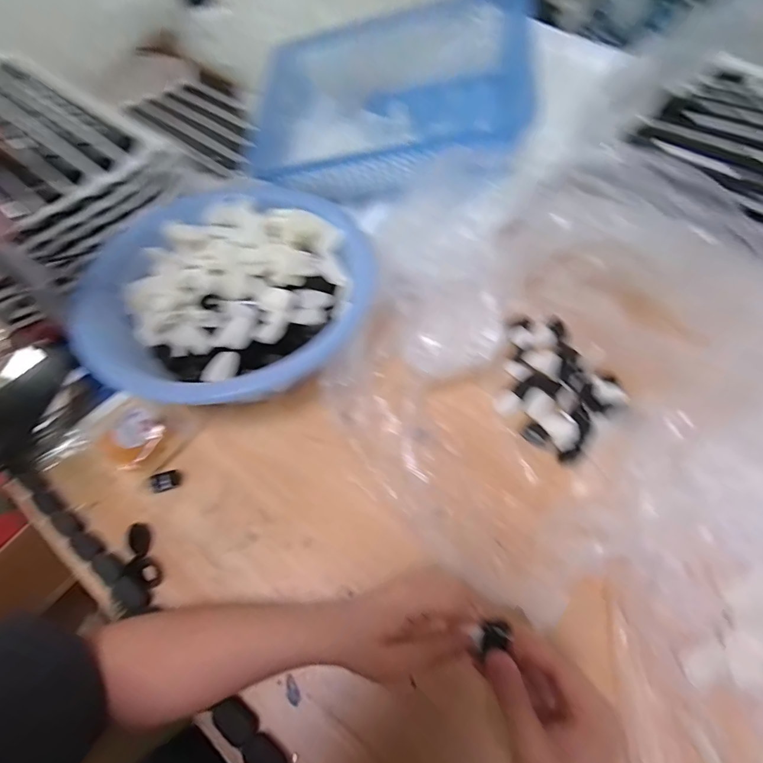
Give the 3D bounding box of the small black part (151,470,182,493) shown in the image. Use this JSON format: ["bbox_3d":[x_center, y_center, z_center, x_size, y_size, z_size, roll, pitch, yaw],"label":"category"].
[{"bbox_3d":[-0.242,0.111,0.441,0.030,0.015,0.015,-22,61,-11],"label":"small black part"}]

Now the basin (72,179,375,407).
[{"bbox_3d":[-0.184,-0.118,0.517,0.356,0.104,0.357,17,61,11],"label":"basin"}]

